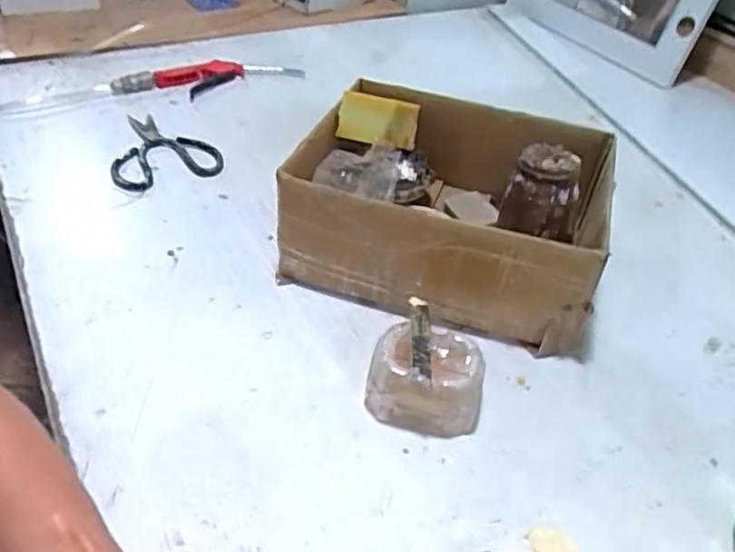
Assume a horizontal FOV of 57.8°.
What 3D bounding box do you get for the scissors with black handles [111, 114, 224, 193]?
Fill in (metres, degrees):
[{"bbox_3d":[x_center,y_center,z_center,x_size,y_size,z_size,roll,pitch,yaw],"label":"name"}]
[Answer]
[{"bbox_3d":[-0.279,-0.171,0.895,0.137,0.009,0.169,-14,44,-22],"label":"scissors with black handles"}]

